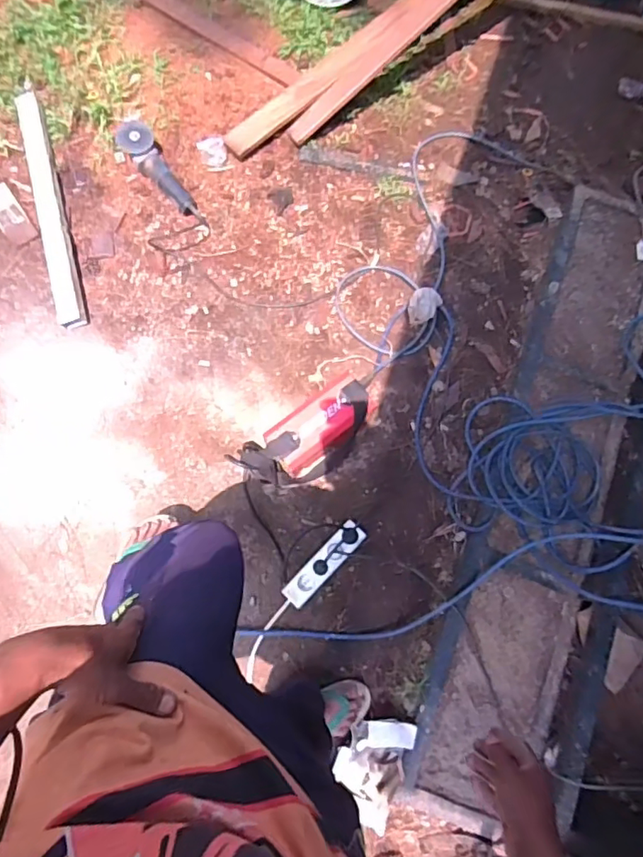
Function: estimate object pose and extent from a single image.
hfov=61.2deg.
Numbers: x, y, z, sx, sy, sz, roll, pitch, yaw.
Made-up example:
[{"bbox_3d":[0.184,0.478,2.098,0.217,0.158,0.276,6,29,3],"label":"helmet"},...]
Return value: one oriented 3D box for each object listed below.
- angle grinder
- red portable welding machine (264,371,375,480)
[{"bbox_3d":[-0.449,-0.715,1.487,0.088,0.066,0.303,-39,95,-8],"label":"angle grinder"},{"bbox_3d":[-0.001,0.006,1.323,0.264,0.172,0.127,-37,81,-10],"label":"red portable welding machine"}]

